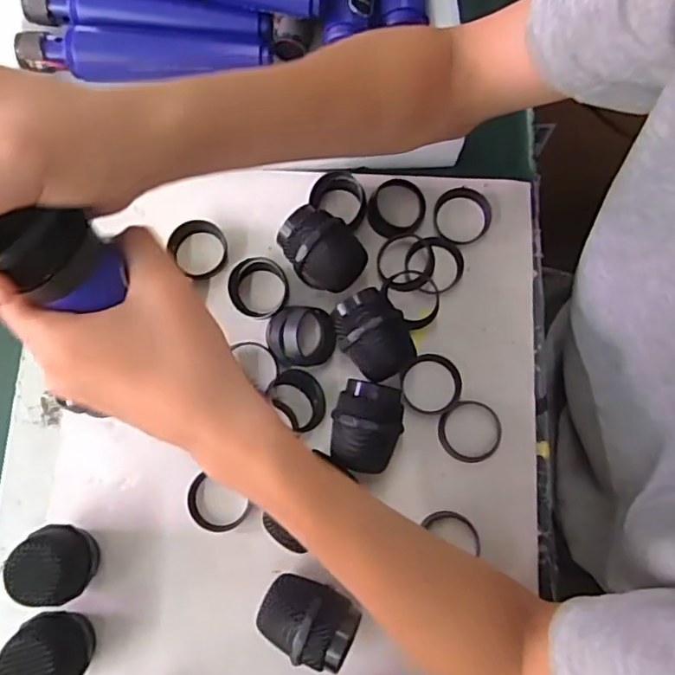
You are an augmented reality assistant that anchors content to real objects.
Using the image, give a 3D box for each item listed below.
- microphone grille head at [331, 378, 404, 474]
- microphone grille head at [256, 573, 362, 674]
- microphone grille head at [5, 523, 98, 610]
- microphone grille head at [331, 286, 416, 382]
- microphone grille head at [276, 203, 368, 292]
[{"bbox_3d":[0.019,0.060,0.399,0.047,0.047,0.060,11,77,4],"label":"microphone grille head"},{"bbox_3d":[-0.018,0.177,0.371,0.059,0.044,0.046,29,79,8],"label":"microphone grille head"},{"bbox_3d":[-0.179,0.146,0.377,0.038,0.060,0.044,8,77,3],"label":"microphone grille head"},{"bbox_3d":[0.024,-0.001,0.412,0.045,0.046,0.058,-44,80,-9],"label":"microphone grille head"},{"bbox_3d":[-0.011,-0.061,0.428,0.046,0.052,0.060,-37,79,-8],"label":"microphone grille head"}]

